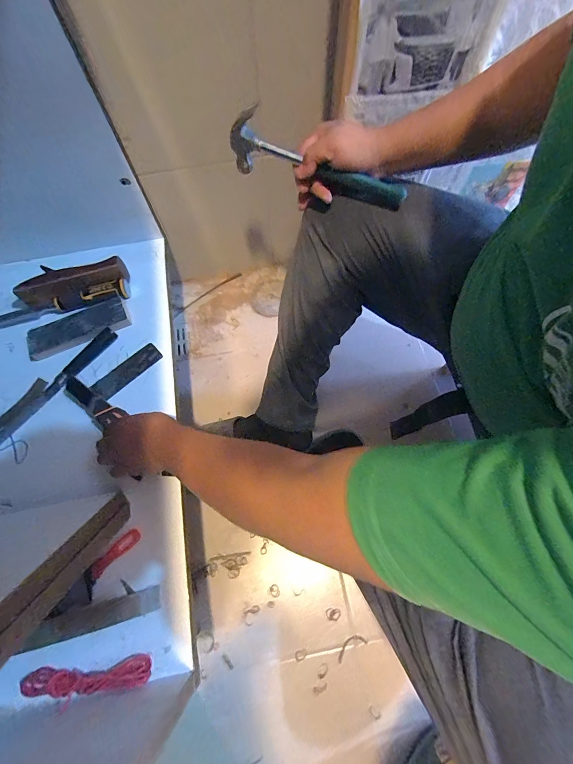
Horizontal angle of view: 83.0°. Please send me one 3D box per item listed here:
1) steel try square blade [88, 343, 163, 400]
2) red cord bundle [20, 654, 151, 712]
[{"bbox_3d":[-0.287,-0.020,0.585,0.126,0.007,0.041,-43,74,-14],"label":"steel try square blade"},{"bbox_3d":[-0.247,0.369,0.399,0.151,0.028,0.029,-7,69,-1],"label":"red cord bundle"}]

